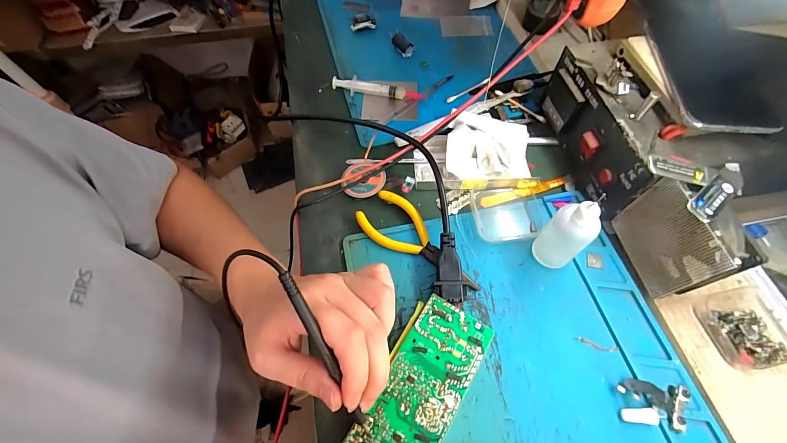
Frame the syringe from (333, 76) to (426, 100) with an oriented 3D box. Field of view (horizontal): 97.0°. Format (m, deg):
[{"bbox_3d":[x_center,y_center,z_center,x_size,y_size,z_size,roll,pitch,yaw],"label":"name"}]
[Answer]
[{"bbox_3d":[-0.019,-0.162,0.430,0.115,0.018,0.013,11,61,7],"label":"syringe"}]

